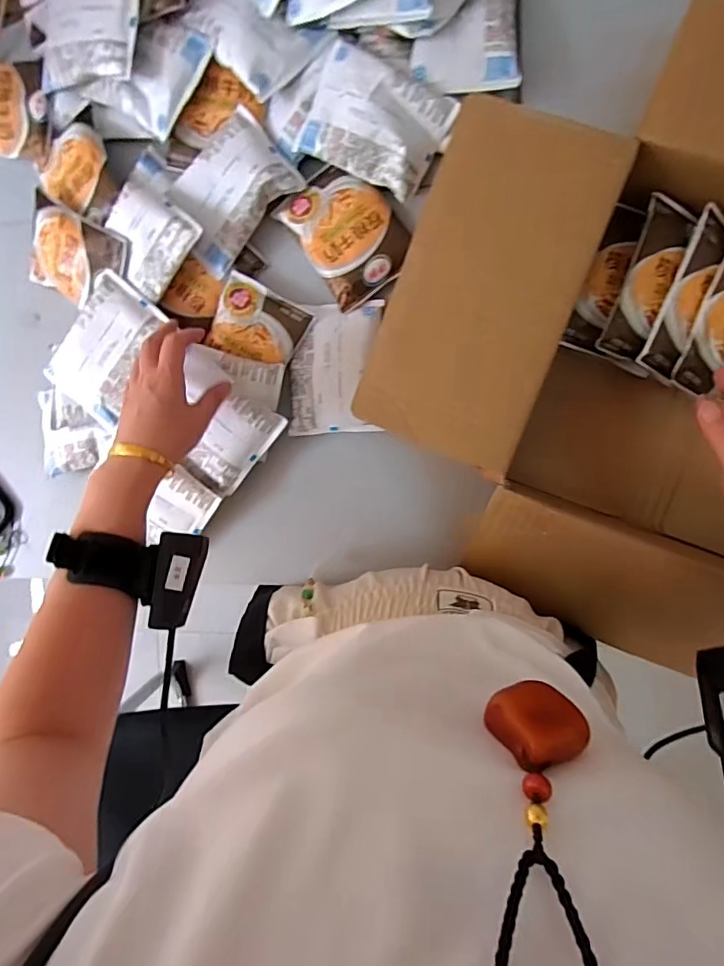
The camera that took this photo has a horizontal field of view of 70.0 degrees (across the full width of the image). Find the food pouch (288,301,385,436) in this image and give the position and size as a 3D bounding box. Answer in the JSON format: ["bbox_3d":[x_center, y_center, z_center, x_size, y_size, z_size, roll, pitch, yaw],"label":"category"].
[{"bbox_3d":[-0.028,-0.113,0.510,0.088,0.010,0.127,2,94,7],"label":"food pouch"}]

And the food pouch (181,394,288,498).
[{"bbox_3d":[-0.128,-0.036,0.509,0.054,0.020,0.107,37,108,-17],"label":"food pouch"}]

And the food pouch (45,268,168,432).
[{"bbox_3d":[-0.255,-0.135,0.512,0.084,0.015,0.126,34,97,4],"label":"food pouch"}]

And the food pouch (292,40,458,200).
[{"bbox_3d":[0.012,-0.328,0.471,0.123,0.031,0.087,29,97,5],"label":"food pouch"}]

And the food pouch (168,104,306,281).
[{"bbox_3d":[-0.130,-0.281,0.494,0.123,0.016,0.103,-36,89,8],"label":"food pouch"}]

